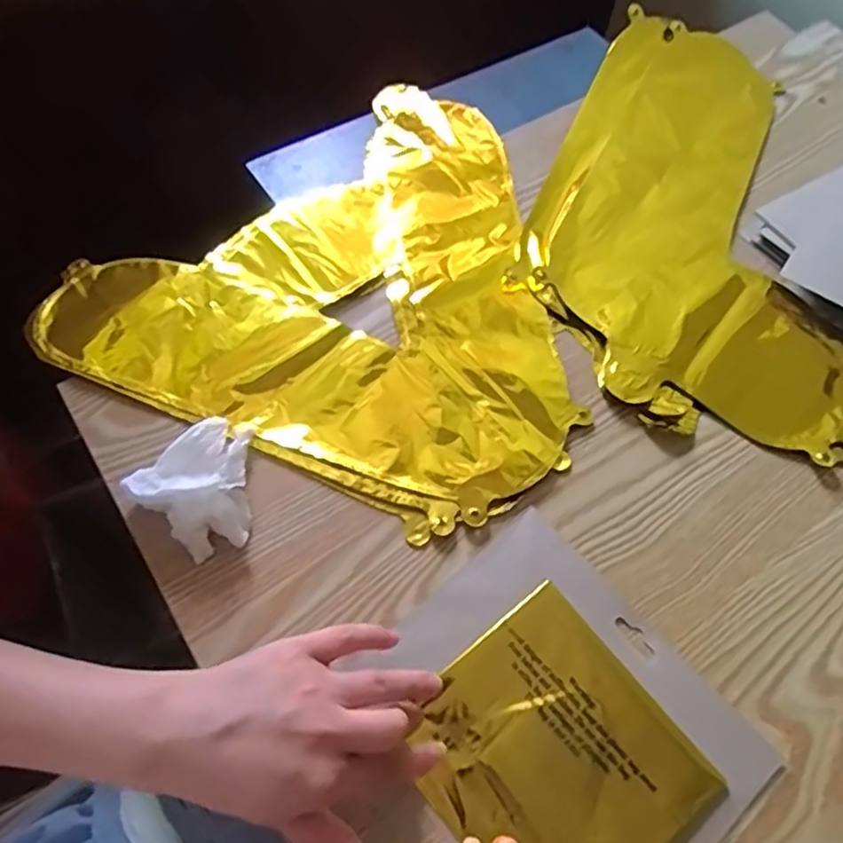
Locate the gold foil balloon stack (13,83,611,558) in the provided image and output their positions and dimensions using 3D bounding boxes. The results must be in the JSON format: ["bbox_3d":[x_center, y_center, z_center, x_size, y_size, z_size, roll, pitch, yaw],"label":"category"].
[{"bbox_3d":[-0.035,-0.129,0.516,0.360,0.007,0.362,24,63,9],"label":"gold foil balloon stack"}]

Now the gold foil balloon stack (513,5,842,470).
[{"bbox_3d":[0.232,-0.179,0.556,0.259,0.016,0.419,14,62,3],"label":"gold foil balloon stack"}]

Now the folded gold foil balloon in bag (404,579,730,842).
[{"bbox_3d":[0.073,0.180,0.366,0.126,0.005,0.139,-36,70,-20],"label":"folded gold foil balloon in bag"}]

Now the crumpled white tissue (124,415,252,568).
[{"bbox_3d":[-0.124,0.039,0.410,0.070,0.031,0.075,40,67,16],"label":"crumpled white tissue"}]

